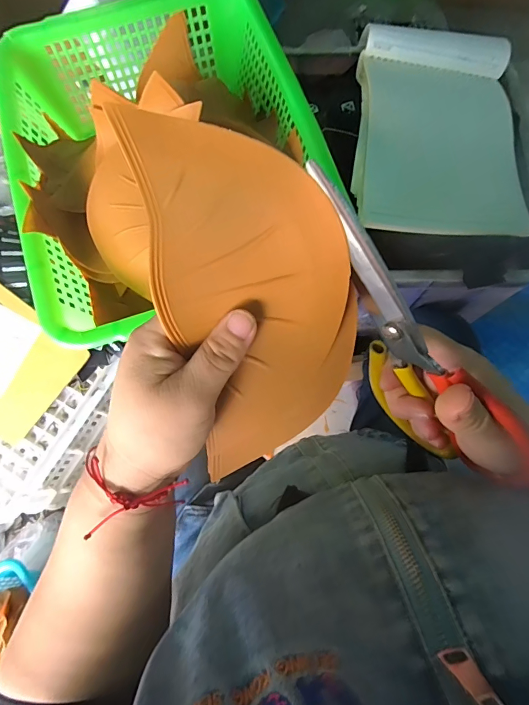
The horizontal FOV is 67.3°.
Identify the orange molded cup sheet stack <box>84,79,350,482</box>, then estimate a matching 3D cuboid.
[{"bbox_3d":[-0.011,-0.034,0.213,0.110,0.019,0.198,-21,113,-1],"label":"orange molded cup sheet stack"}]

